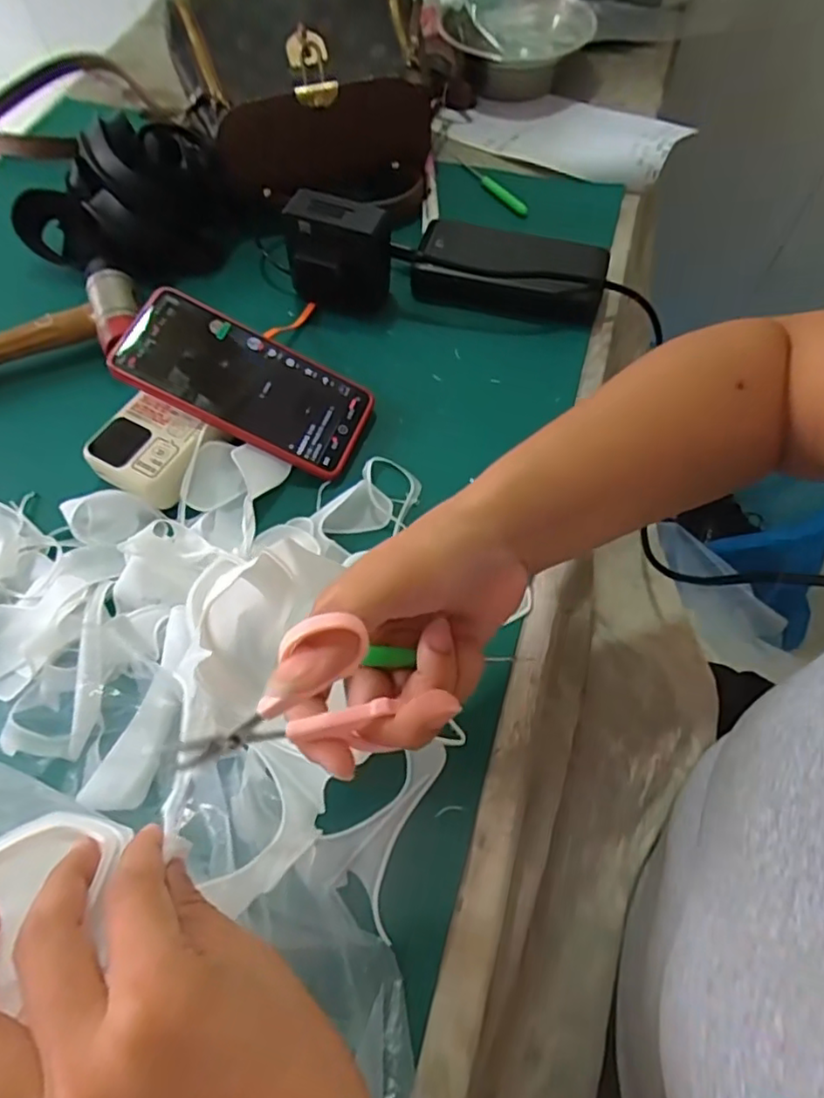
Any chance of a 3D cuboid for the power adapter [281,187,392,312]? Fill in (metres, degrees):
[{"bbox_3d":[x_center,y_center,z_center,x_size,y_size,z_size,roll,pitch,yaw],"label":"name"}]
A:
[{"bbox_3d":[-0.055,-0.227,0.483,0.075,0.077,0.049,28,65,15],"label":"power adapter"}]

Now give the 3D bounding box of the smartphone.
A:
[{"bbox_3d":[-0.114,-0.115,0.428,0.168,0.007,0.077,26,68,-7],"label":"smartphone"}]

